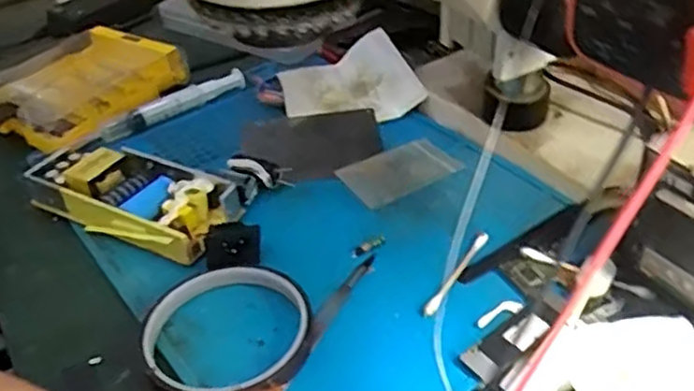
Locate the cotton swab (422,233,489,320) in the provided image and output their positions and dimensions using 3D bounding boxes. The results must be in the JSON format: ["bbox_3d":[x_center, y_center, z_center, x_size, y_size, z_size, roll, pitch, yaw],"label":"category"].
[{"bbox_3d":[0.062,0.043,0.379,0.005,0.005,0.069,21,45,29],"label":"cotton swab"}]

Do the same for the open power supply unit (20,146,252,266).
[{"bbox_3d":[-0.136,0.001,0.432,0.129,0.028,0.059,15,42,24],"label":"open power supply unit"}]

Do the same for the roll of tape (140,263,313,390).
[{"bbox_3d":[-0.060,0.068,0.348,0.083,0.016,0.088,-3,38,3],"label":"roll of tape"}]

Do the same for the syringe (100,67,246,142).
[{"bbox_3d":[-0.134,-0.070,0.530,0.120,0.019,0.011,-29,44,-27],"label":"syringe"}]

